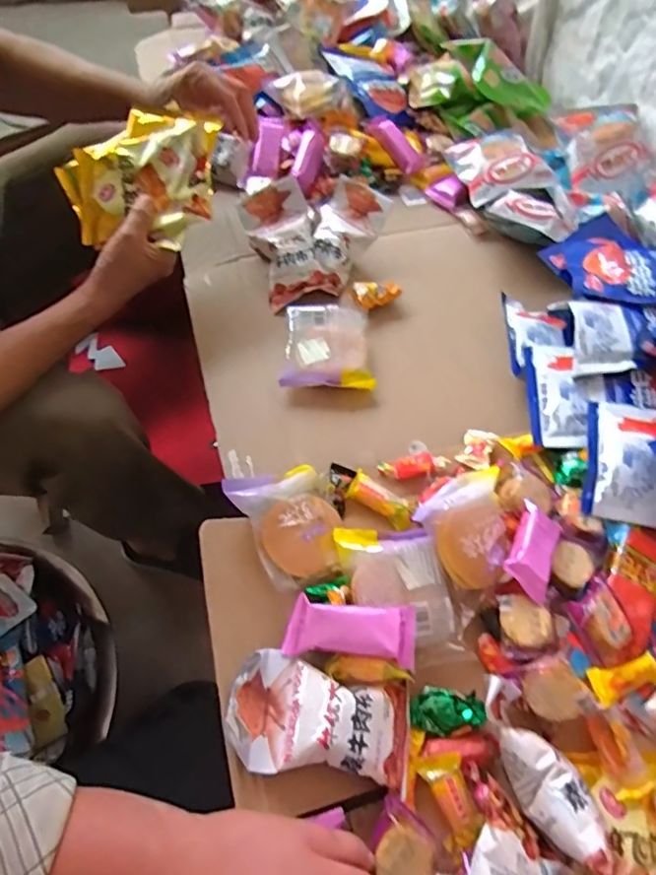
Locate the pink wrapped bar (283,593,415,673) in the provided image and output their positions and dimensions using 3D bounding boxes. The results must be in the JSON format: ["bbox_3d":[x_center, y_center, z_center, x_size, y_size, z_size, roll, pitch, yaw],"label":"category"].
[{"bbox_3d":[0.017,0.149,0.421,0.095,0.023,0.041,7,59,0],"label":"pink wrapped bar"}]

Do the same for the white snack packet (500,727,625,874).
[{"bbox_3d":[0.145,0.227,0.347,0.038,0.026,0.087,-25,50,-18],"label":"white snack packet"}]

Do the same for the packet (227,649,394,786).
[{"bbox_3d":[-0.012,0.201,0.388,0.112,0.031,0.072,17,59,6],"label":"packet"}]

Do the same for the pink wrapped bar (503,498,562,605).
[{"bbox_3d":[0.171,0.091,0.459,0.038,0.019,0.088,23,45,10],"label":"pink wrapped bar"}]

